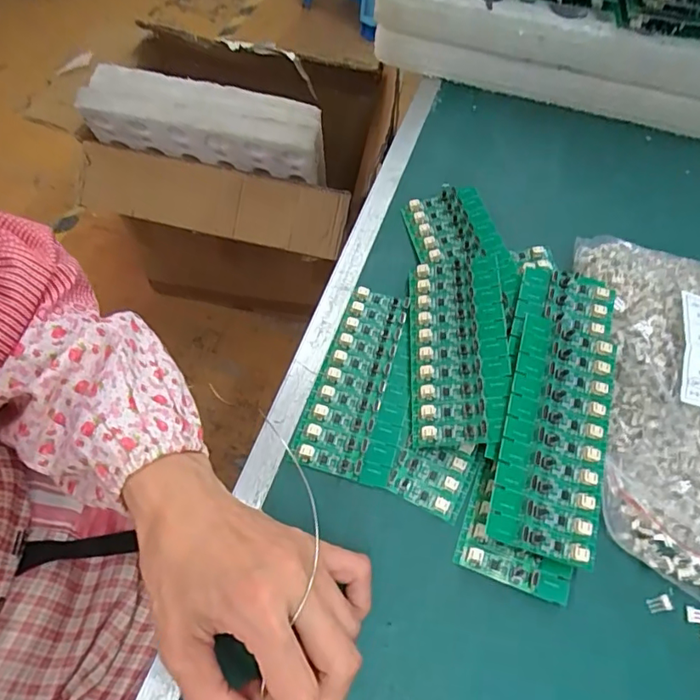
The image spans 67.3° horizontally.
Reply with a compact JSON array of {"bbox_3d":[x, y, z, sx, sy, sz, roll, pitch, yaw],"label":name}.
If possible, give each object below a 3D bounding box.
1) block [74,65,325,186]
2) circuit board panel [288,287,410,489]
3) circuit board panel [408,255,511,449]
[{"bbox_3d":[-0.228,-0.362,0.855,0.364,0.110,0.105,14,60,4],"label":"block"},{"bbox_3d":[0.013,0.021,0.352,0.064,0.011,0.135,16,60,5],"label":"circuit board panel"},{"bbox_3d":[0.071,-0.006,0.350,0.063,0.007,0.140,-6,59,14],"label":"circuit board panel"}]

